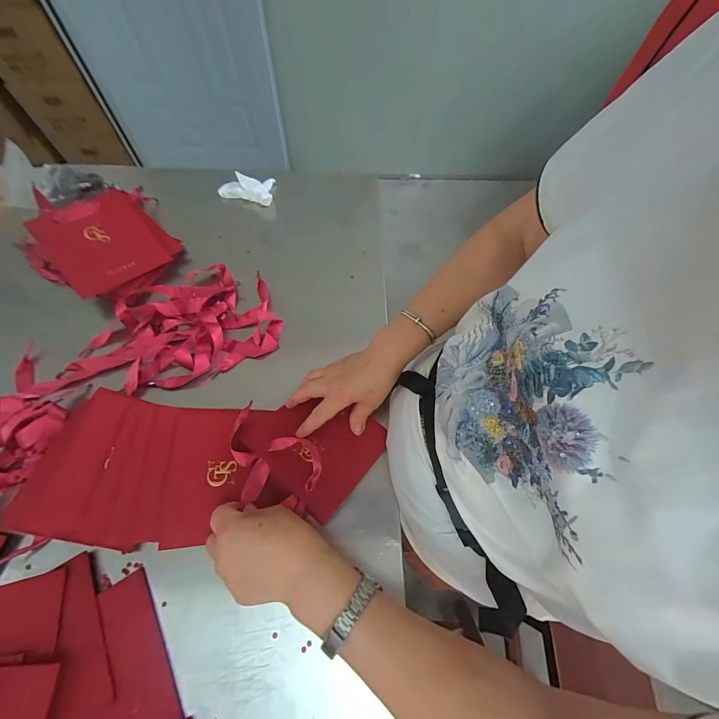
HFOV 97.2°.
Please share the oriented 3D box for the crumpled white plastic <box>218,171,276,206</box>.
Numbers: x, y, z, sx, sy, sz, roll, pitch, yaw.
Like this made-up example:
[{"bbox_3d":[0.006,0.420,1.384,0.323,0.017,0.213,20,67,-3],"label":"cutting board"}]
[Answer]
[{"bbox_3d":[-0.224,-0.342,0.636,0.105,0.023,0.070,6,62,1],"label":"crumpled white plastic"}]

